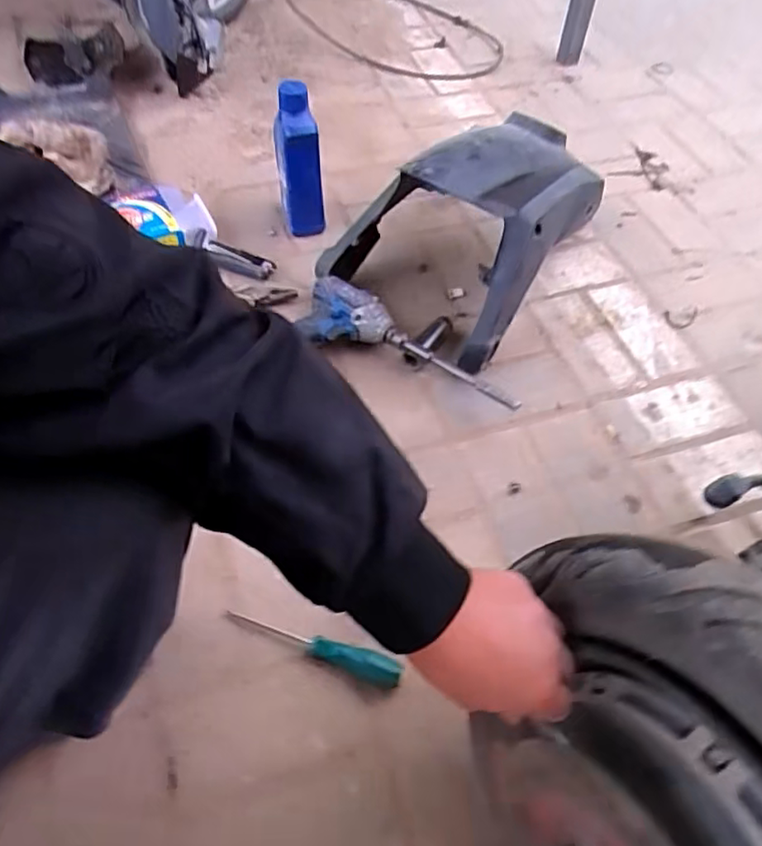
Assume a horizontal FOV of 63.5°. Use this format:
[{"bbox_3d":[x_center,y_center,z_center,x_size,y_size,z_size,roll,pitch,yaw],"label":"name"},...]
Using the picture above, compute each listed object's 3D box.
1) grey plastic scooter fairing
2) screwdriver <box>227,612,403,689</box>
[{"bbox_3d":[0.120,-0.304,0.843,0.264,0.229,0.351,30,60,17],"label":"grey plastic scooter fairing"},{"bbox_3d":[-0.065,0.219,0.613,0.179,0.025,0.024,19,58,10],"label":"screwdriver"}]

